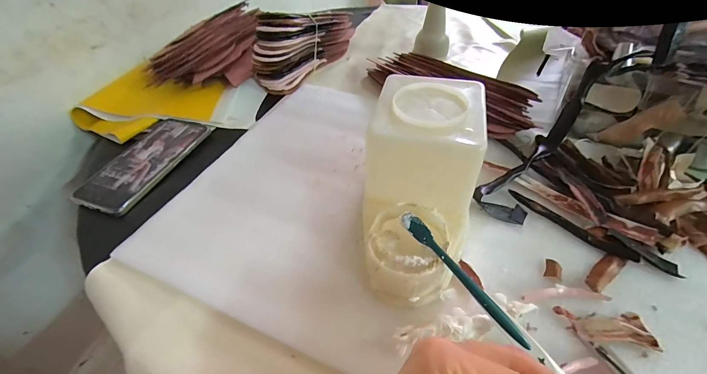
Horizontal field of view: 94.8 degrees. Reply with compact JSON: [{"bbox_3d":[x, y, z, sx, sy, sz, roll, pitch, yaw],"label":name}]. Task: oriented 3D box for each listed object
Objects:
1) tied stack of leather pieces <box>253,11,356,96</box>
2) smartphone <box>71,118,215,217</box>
[{"bbox_3d":[-0.073,-0.281,0.591,0.062,0.116,0.272,22,55,22],"label":"tied stack of leather pieces"},{"bbox_3d":[-0.266,-0.036,0.417,0.084,0.011,0.166,10,46,13],"label":"smartphone"}]

